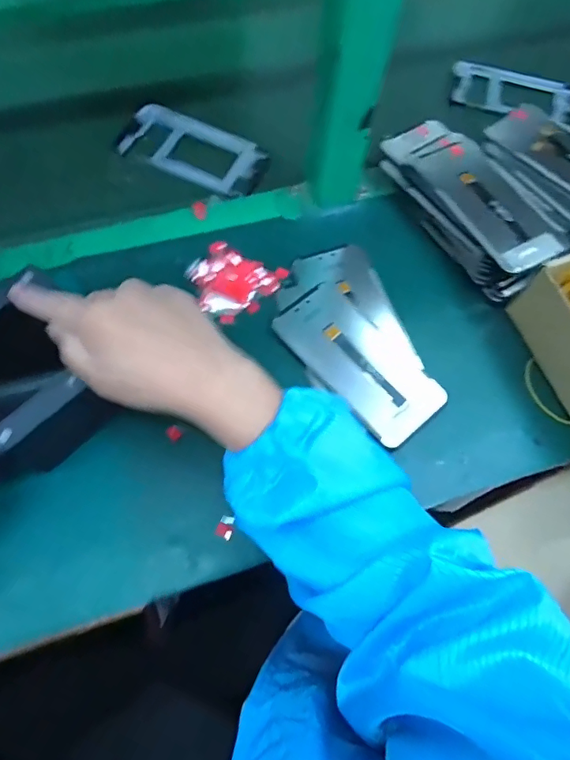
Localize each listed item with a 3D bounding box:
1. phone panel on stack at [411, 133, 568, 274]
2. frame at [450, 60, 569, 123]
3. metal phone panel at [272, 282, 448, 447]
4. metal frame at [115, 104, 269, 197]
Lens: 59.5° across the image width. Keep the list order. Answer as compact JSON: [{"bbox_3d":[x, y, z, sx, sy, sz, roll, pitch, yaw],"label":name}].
[{"bbox_3d":[0.192,-0.172,0.470,0.079,0.011,0.164,-23,71,-12],"label":"phone panel on stack"},{"bbox_3d":[0.283,-0.351,0.612,0.153,0.011,0.087,12,67,2],"label":"frame"},{"bbox_3d":[0.065,-0.018,0.440,0.072,0.005,0.153,-39,73,-16],"label":"metal phone panel"},{"bbox_3d":[-0.098,-0.256,0.552,0.161,0.015,0.084,21,68,5],"label":"metal frame"}]

